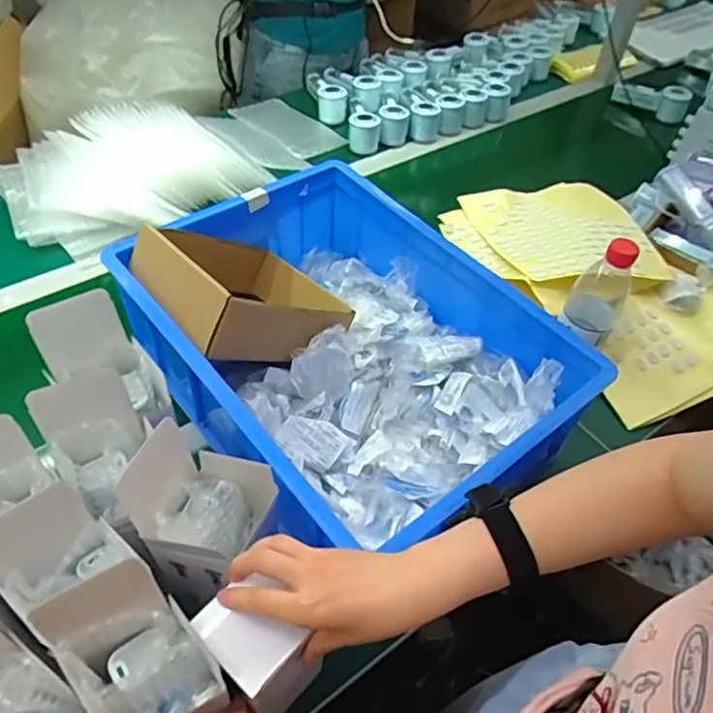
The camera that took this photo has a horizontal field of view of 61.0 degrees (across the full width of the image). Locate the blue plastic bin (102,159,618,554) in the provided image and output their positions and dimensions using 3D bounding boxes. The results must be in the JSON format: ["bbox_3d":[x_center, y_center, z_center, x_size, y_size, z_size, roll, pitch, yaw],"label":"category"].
[{"bbox_3d":[-0.016,-0.009,0.694,0.345,0.149,0.473,-32,59,-27],"label":"blue plastic bin"}]

